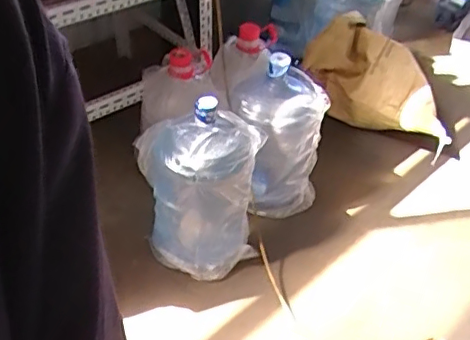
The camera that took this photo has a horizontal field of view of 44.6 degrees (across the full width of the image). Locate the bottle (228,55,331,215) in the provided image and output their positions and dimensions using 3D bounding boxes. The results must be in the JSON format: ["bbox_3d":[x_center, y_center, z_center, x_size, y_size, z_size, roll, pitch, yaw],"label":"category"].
[{"bbox_3d":[0.093,-0.099,1.683,0.251,0.471,0.278,-26,51,-31],"label":"bottle"}]

